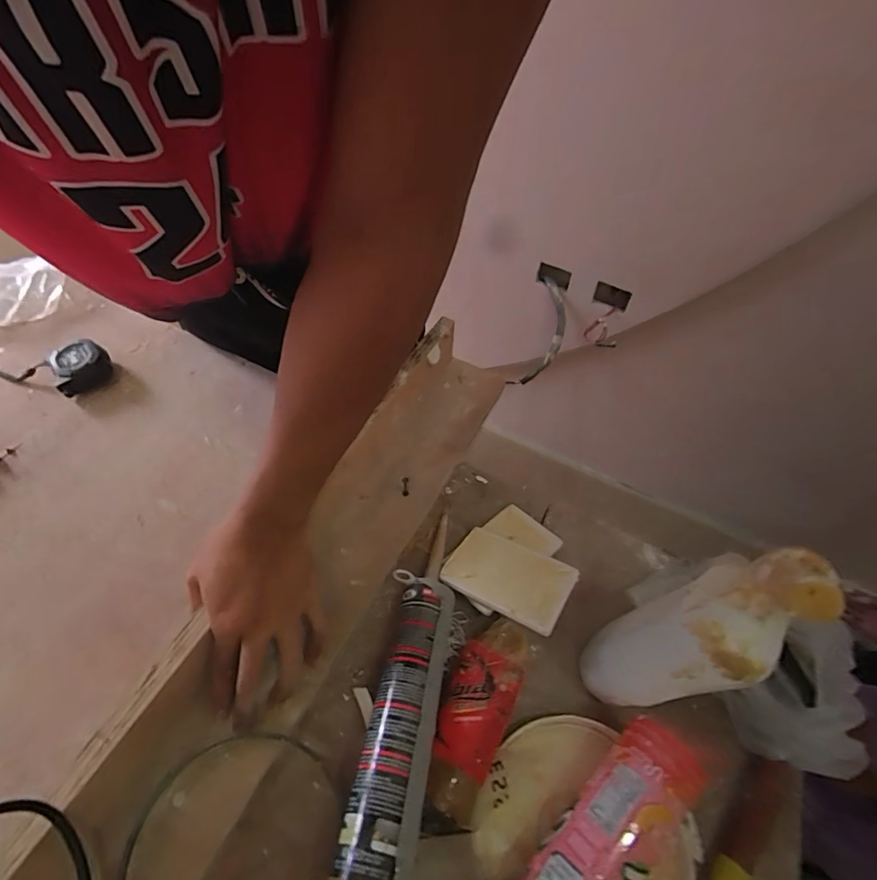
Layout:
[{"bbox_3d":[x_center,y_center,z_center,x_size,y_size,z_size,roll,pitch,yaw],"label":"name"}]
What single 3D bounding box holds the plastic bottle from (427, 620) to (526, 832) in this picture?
[{"bbox_3d":[0.031,0.233,0.403,0.061,0.050,0.151,24,57,13],"label":"plastic bottle"}]

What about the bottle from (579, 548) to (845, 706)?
[{"bbox_3d":[0.176,0.148,0.344,0.069,0.253,0.073,-12,56,-12],"label":"bottle"}]

